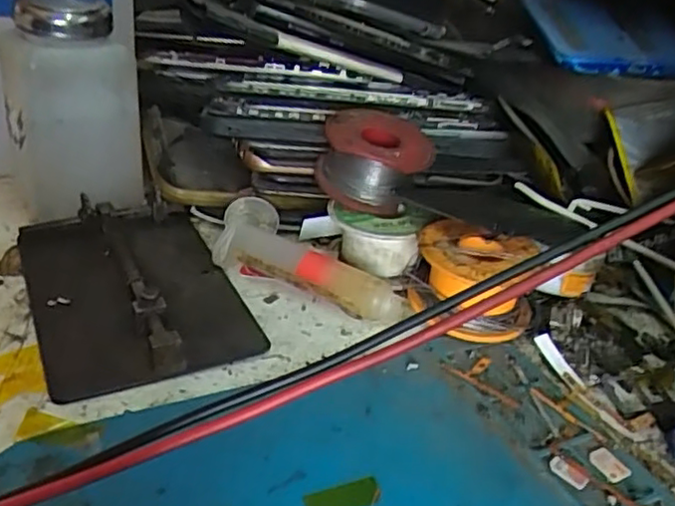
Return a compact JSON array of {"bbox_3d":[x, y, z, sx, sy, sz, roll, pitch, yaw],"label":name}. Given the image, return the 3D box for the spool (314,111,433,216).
[{"bbox_3d":[0.017,-0.043,0.314,0.052,0.035,0.046,6,31,1],"label":"spool"}]

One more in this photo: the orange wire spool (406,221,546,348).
[{"bbox_3d":[0.058,0.013,0.279,0.050,0.033,0.042,11,31,8],"label":"orange wire spool"}]

